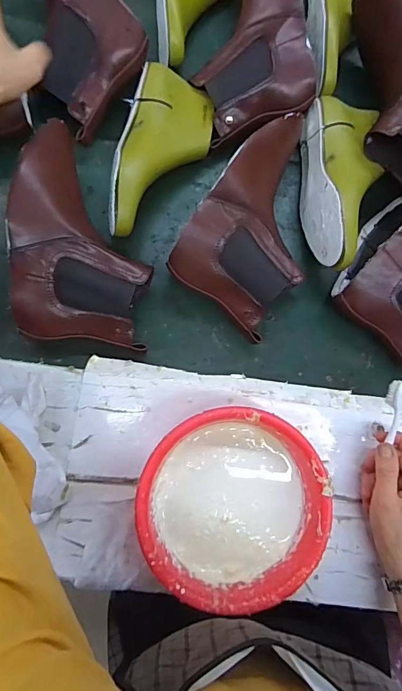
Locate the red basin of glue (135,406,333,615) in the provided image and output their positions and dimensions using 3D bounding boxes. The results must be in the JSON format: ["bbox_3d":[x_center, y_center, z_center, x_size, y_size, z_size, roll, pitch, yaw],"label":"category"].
[{"bbox_3d":[0.033,0.161,0.416,0.184,0.076,0.186,0,83,-3],"label":"red basin of glue"}]

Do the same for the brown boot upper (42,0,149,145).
[{"bbox_3d":[-0.146,-0.414,0.488,0.139,0.083,0.263,-13,84,-5],"label":"brown boot upper"}]

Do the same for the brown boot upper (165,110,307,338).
[{"bbox_3d":[0.079,-0.151,0.477,0.141,0.091,0.241,34,83,1],"label":"brown boot upper"}]

